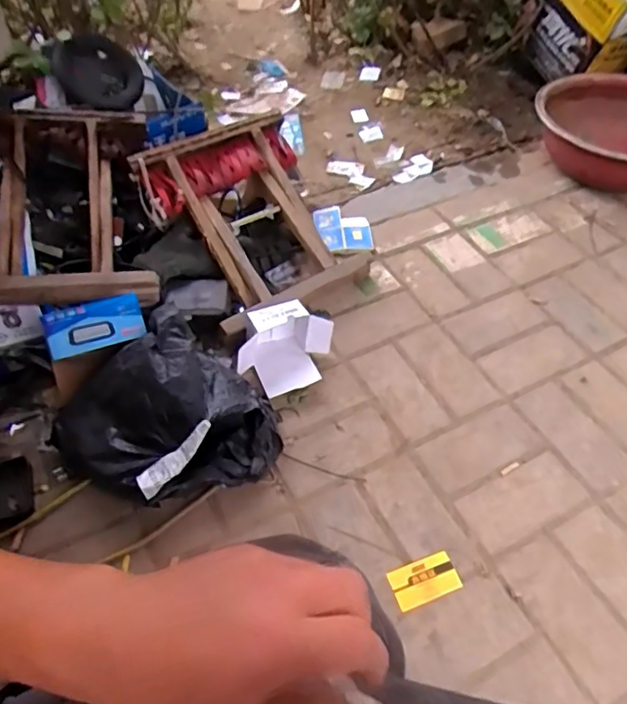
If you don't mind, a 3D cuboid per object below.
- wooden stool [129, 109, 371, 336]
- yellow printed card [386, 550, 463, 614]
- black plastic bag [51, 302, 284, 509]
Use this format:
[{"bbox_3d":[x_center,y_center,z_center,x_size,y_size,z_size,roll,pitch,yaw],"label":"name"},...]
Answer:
[{"bbox_3d":[-0.112,-0.258,1.036,0.315,0.089,0.401,-26,82,-20],"label":"wooden stool"},{"bbox_3d":[0.147,0.301,0.736,0.091,0.004,0.054,-14,53,-15],"label":"yellow printed card"},{"bbox_3d":[-0.218,0.102,0.823,0.291,0.132,0.260,36,60,25],"label":"black plastic bag"}]

